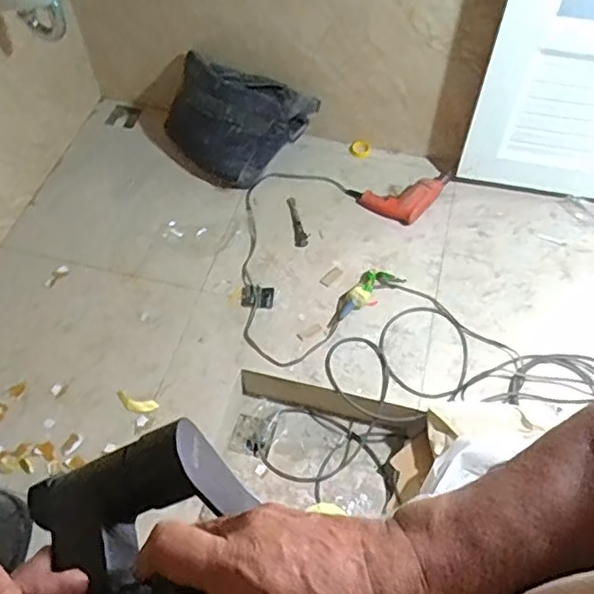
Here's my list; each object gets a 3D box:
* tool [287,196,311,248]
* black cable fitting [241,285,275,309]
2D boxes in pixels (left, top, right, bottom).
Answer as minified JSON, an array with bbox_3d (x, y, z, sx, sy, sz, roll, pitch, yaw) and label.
[{"bbox_3d":[0.003,-0.211,1.691,0.042,0.014,0.172,-8,57,-4],"label":"tool"},{"bbox_3d":[-0.100,-0.003,1.560,0.083,0.009,0.069,6,57,6],"label":"black cable fitting"}]

